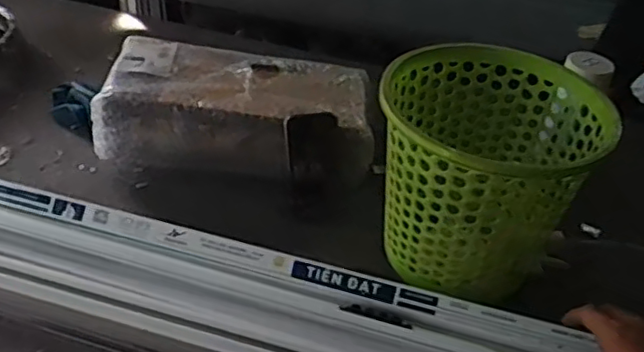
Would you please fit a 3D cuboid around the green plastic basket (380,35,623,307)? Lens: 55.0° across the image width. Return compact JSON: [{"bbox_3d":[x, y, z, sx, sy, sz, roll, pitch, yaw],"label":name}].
[{"bbox_3d":[0.174,0.001,0.715,0.224,0.214,0.233,3,39,-2],"label":"green plastic basket"}]

